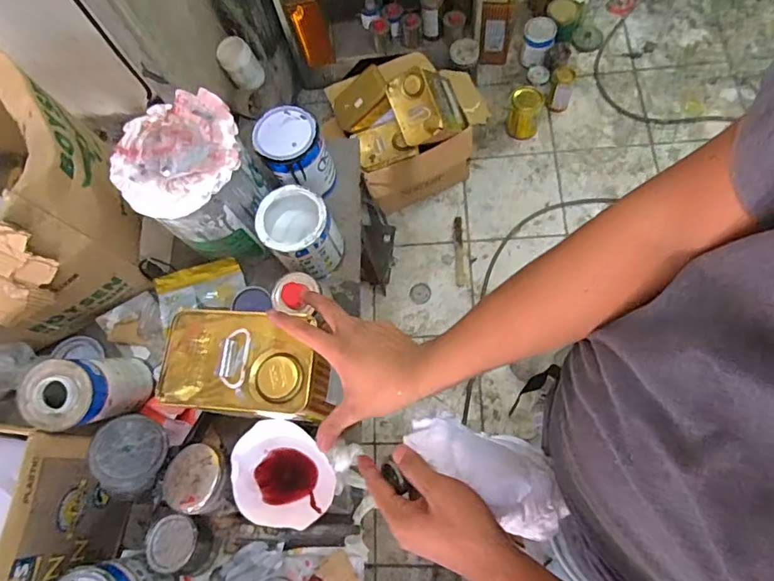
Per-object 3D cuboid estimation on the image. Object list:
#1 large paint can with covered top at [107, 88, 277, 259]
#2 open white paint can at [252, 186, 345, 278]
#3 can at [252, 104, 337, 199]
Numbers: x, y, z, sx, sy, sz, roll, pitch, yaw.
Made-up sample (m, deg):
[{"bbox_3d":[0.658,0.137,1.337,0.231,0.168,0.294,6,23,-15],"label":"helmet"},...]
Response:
[{"bbox_3d":[-0.270,-0.154,0.717,0.171,0.187,0.173,11,72,11],"label":"large paint can with covered top"},{"bbox_3d":[-0.133,-0.089,0.750,0.102,0.115,0.117,-35,70,-6],"label":"open white paint can"},{"bbox_3d":[-0.148,-0.217,0.786,0.099,0.104,0.106,-2,70,6],"label":"can"}]

